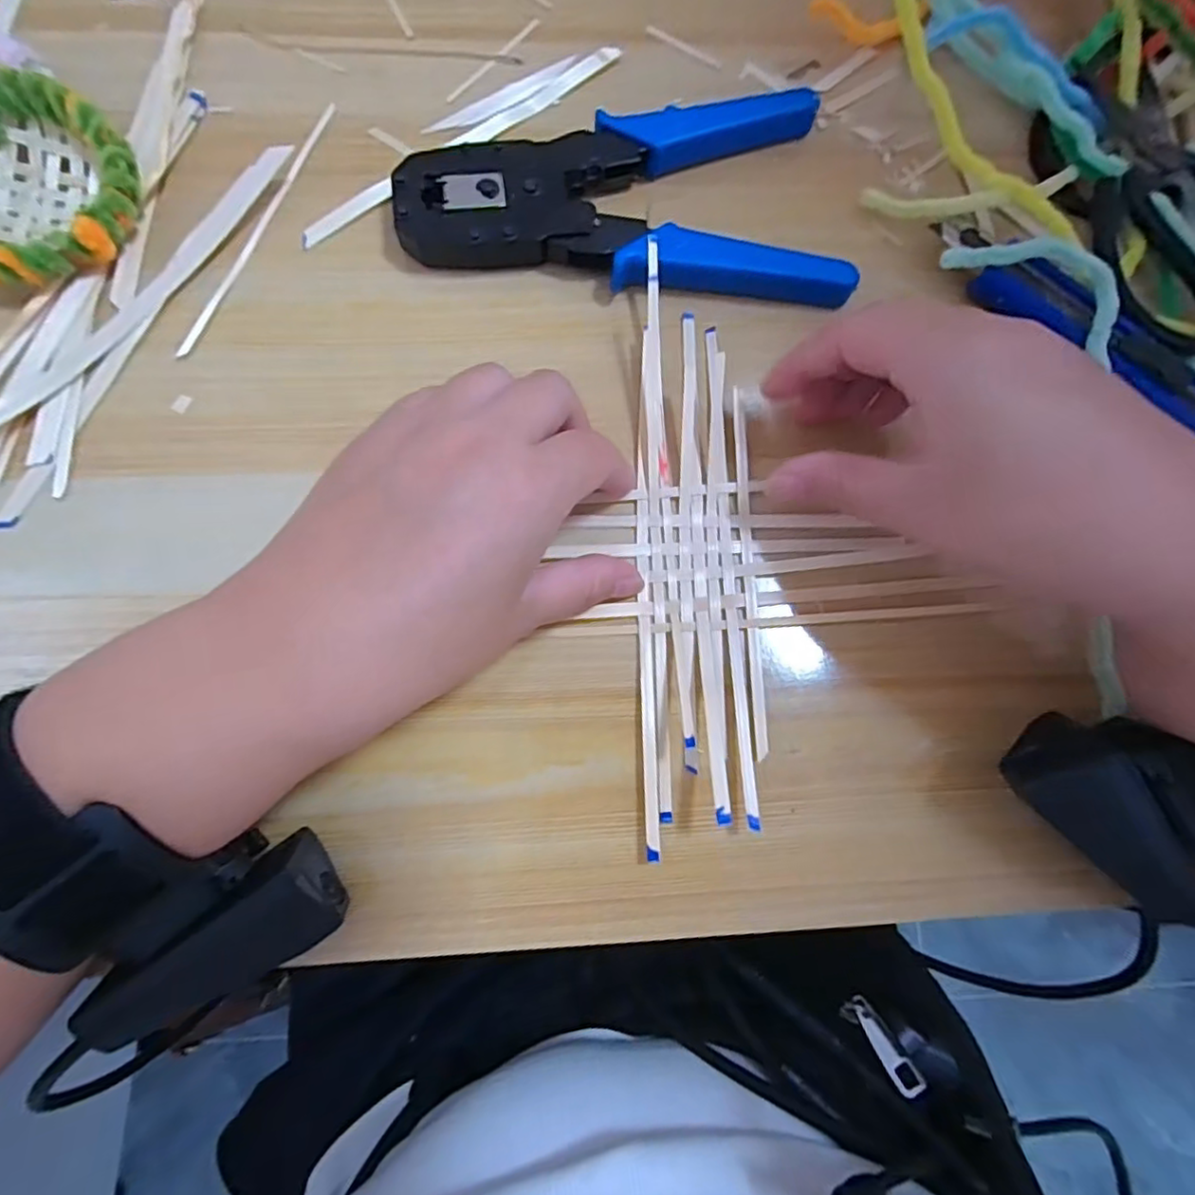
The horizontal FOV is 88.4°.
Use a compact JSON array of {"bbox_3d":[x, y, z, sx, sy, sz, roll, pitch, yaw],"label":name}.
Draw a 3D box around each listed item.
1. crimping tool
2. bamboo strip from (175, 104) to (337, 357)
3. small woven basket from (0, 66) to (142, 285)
[{"bbox_3d":[0.012,-0.182,0.272,0.191,0.019,0.098,1,79,-1],"label":"crimping tool"},{"bbox_3d":[-0.148,-0.163,0.268,0.006,0.005,0.137,21,79,3],"label":"bamboo strip"},{"bbox_3d":[-0.230,-0.164,0.250,0.076,0.029,0.082,35,80,5],"label":"small woven basket"}]

